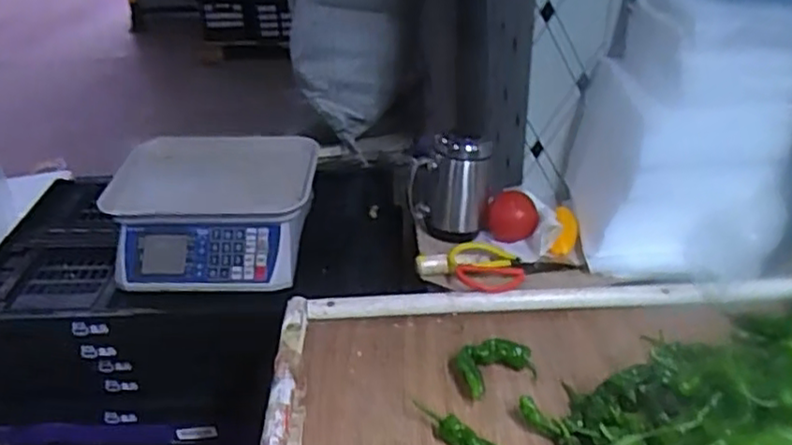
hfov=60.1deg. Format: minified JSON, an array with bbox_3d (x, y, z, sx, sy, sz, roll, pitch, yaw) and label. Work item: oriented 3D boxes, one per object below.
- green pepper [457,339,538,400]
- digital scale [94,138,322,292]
[{"bbox_3d":[0.104,0.153,0.737,0.080,0.029,0.056,-17,34,-24],"label":"green pepper"},{"bbox_3d":[-0.261,-0.015,0.989,0.276,0.119,0.270,-1,31,1],"label":"digital scale"}]

